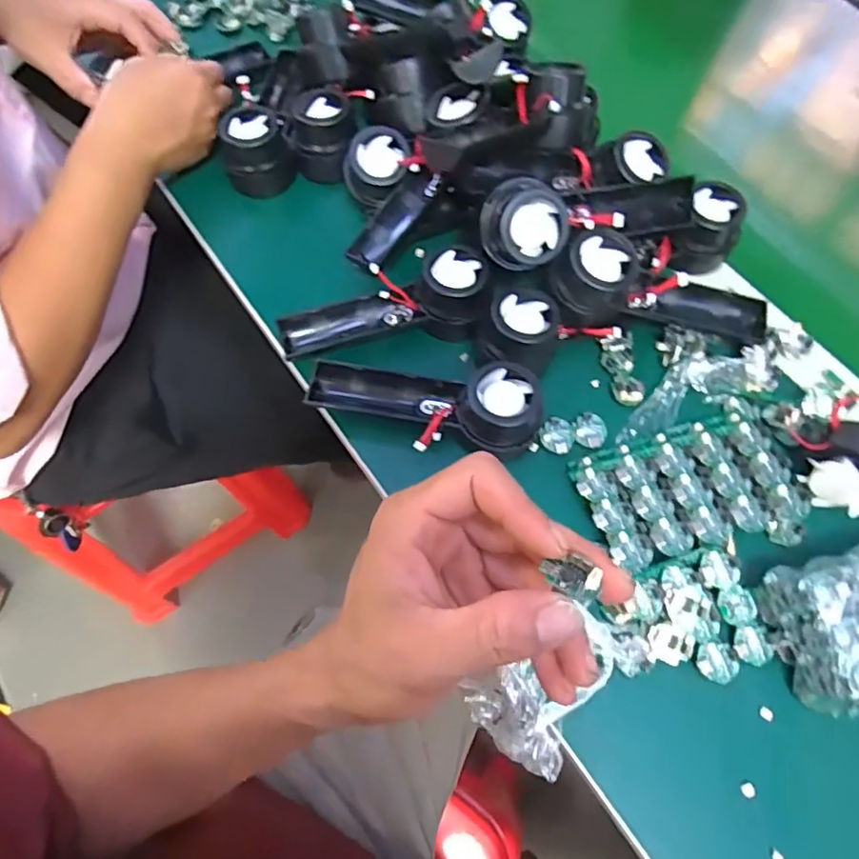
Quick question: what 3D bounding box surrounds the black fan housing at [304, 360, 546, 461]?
[{"bbox_3d":[-0.001,-0.017,0.419,0.163,0.056,0.064,10,69,16],"label":"black fan housing"}]

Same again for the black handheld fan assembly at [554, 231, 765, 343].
[{"bbox_3d":[0.170,-0.100,0.432,0.166,0.048,0.053,10,69,-12],"label":"black handheld fan assembly"}]

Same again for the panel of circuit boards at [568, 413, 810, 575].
[{"bbox_3d":[0.173,0.041,0.389,0.133,0.024,0.089,-14,67,-8],"label":"panel of circuit boards"}]

